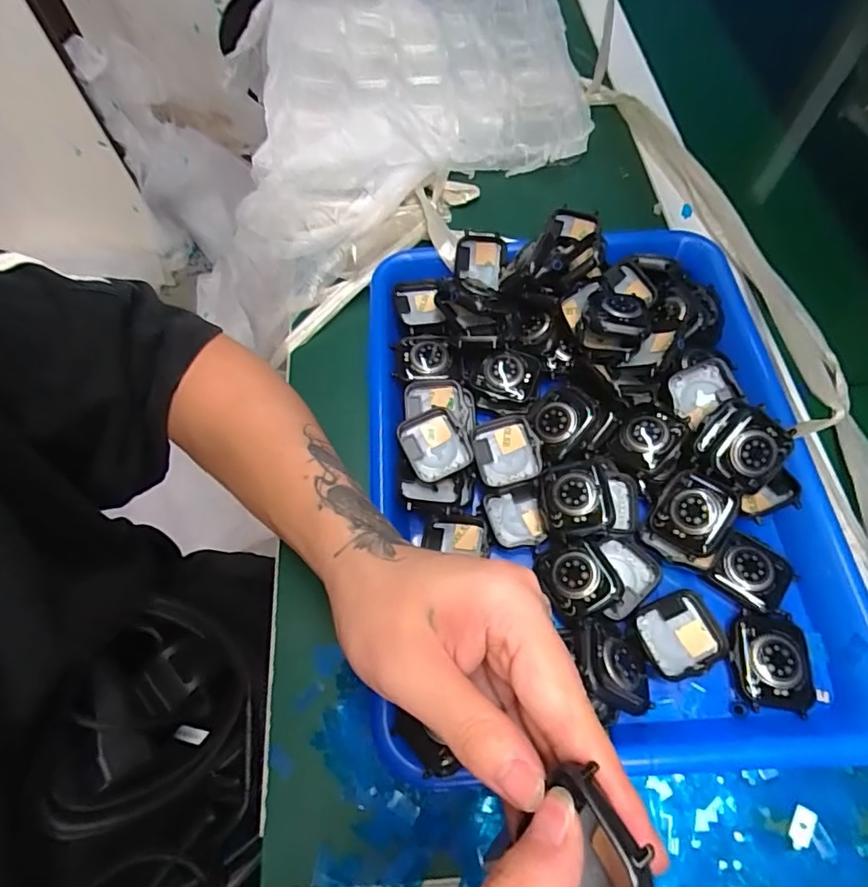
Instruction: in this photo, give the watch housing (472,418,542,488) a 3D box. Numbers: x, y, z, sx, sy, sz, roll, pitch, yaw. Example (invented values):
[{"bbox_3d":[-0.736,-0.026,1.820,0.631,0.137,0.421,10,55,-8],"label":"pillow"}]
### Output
[{"bbox_3d":[0.044,0.006,0.324,0.039,0.011,0.041,-6,62,0],"label":"watch housing"}]

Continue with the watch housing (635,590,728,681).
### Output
[{"bbox_3d":[0.129,0.100,0.281,0.041,0.007,0.038,-20,63,-7],"label":"watch housing"}]

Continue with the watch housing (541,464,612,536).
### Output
[{"bbox_3d":[0.080,0.030,0.300,0.035,0.008,0.040,-3,62,2],"label":"watch housing"}]

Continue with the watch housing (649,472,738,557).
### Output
[{"bbox_3d":[0.143,0.039,0.299,0.037,0.010,0.042,30,87,33],"label":"watch housing"}]

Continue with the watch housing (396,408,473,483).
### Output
[{"bbox_3d":[0.001,0.002,0.325,0.037,0.010,0.041,-27,73,-10],"label":"watch housing"}]

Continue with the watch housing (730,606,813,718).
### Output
[{"bbox_3d":[0.171,0.110,0.273,0.035,0.010,0.045,6,63,6],"label":"watch housing"}]

